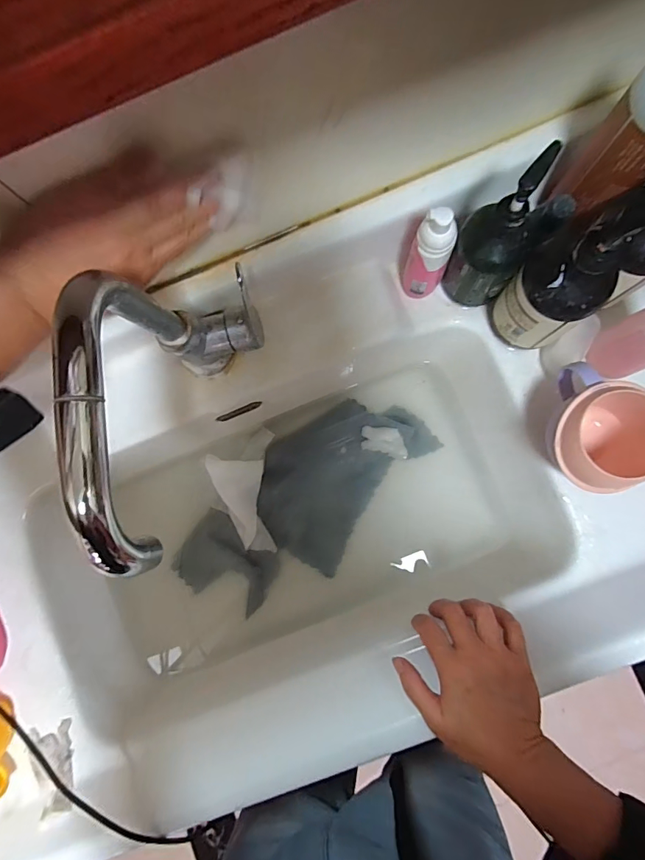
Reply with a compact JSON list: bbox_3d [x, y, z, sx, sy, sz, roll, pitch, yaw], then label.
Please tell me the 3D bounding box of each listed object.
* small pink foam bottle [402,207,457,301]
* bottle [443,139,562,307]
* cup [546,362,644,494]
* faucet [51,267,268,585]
[{"bbox_3d":[0.102,-0.163,0.411,0.035,0.108,0.035,0,84,4],"label":"small pink foam bottle"},{"bbox_3d":[0.156,-0.169,0.386,0.067,0.172,0.058,26,87,6],"label":"bottle"},{"bbox_3d":[0.258,0.006,0.412,0.098,0.081,0.099,0,84,4],"label":"cup"},{"bbox_3d":[-0.097,-0.019,0.333,0.086,0.240,0.218,-7,84,3],"label":"faucet"}]

